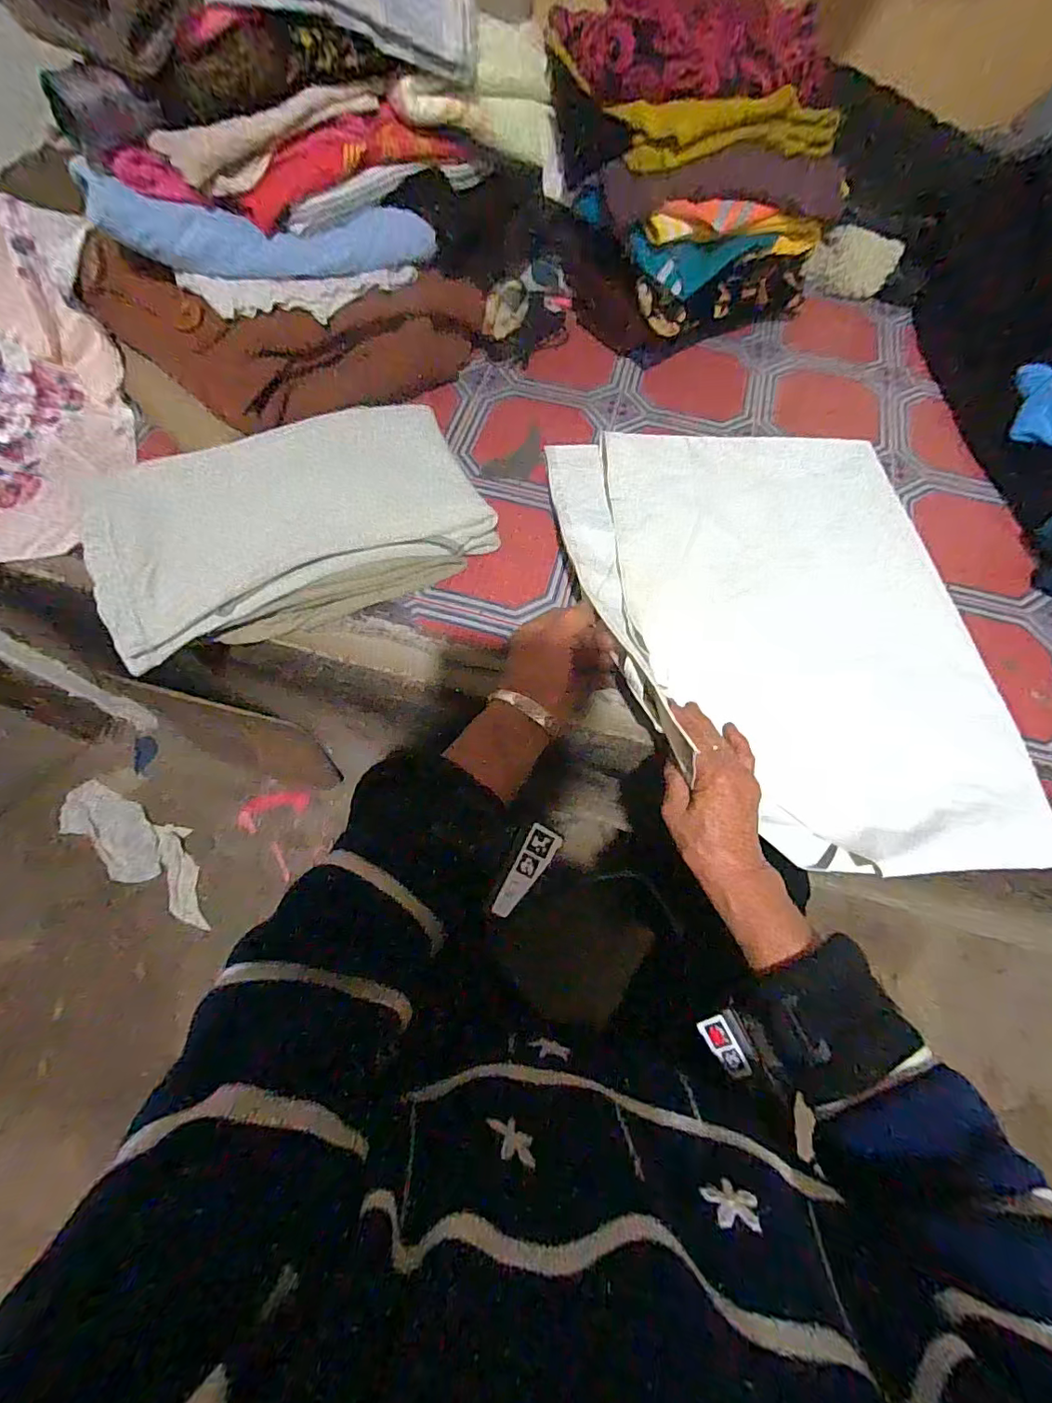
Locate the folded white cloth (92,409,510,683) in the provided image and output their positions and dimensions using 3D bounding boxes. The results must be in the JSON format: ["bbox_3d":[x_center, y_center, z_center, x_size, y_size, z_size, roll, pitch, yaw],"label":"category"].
[{"bbox_3d":[-0.212,-0.172,0.491,0.331,0.073,0.198,-26,71,-13],"label":"folded white cloth"}]

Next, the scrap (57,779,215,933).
[{"bbox_3d":[-0.693,0.250,0.948,0.296,0.038,0.121,28,69,9],"label":"scrap"}]

